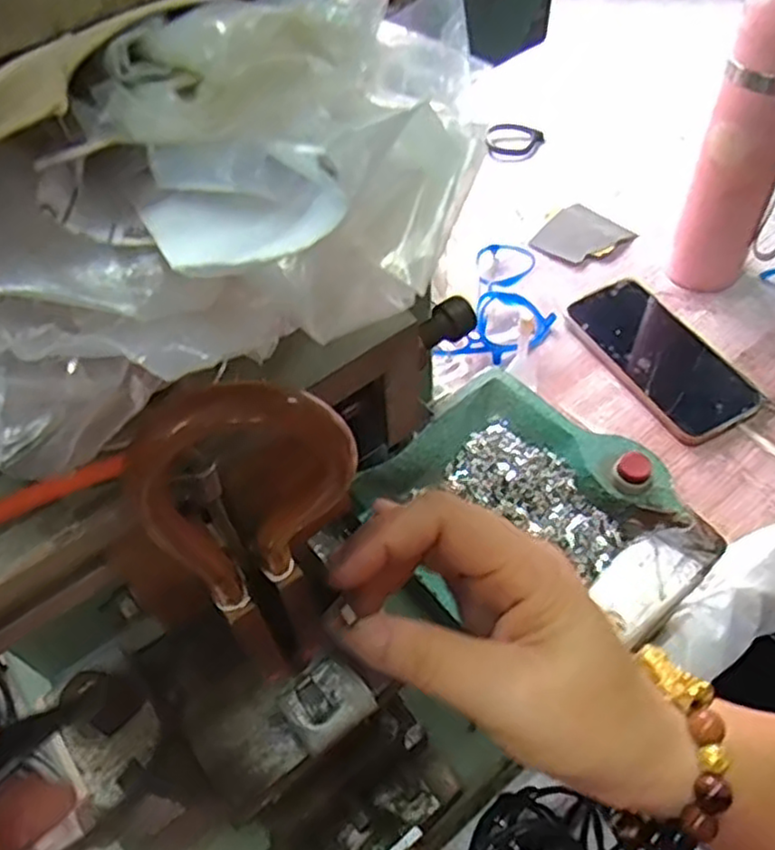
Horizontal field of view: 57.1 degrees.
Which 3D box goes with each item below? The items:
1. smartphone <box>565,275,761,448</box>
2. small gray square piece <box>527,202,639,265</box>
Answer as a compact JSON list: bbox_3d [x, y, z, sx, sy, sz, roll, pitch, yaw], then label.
[{"bbox_3d":[0.219,-0.058,0.571,0.084,0.012,0.158,-25,56,-13],"label":"smartphone"},{"bbox_3d":[0.181,-0.178,0.666,0.074,0.011,0.063,-35,59,-19],"label":"small gray square piece"}]

